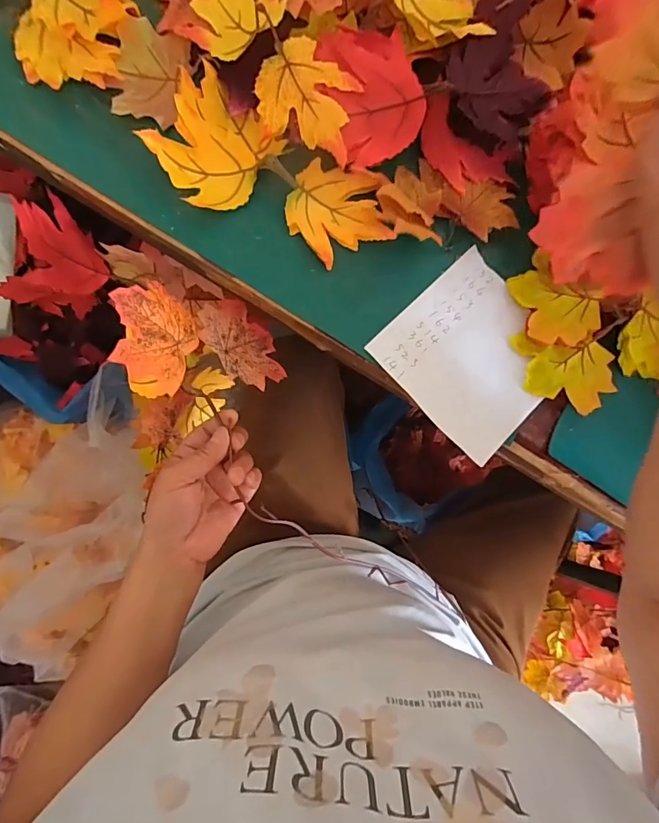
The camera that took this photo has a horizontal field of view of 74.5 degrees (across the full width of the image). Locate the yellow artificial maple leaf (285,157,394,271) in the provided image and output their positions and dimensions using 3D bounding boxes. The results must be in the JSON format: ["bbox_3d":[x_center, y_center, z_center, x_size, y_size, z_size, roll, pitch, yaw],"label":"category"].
[{"bbox_3d":[0.009,-0.165,0.362,0.088,0.013,0.083,1,82,-9],"label":"yellow artificial maple leaf"}]

